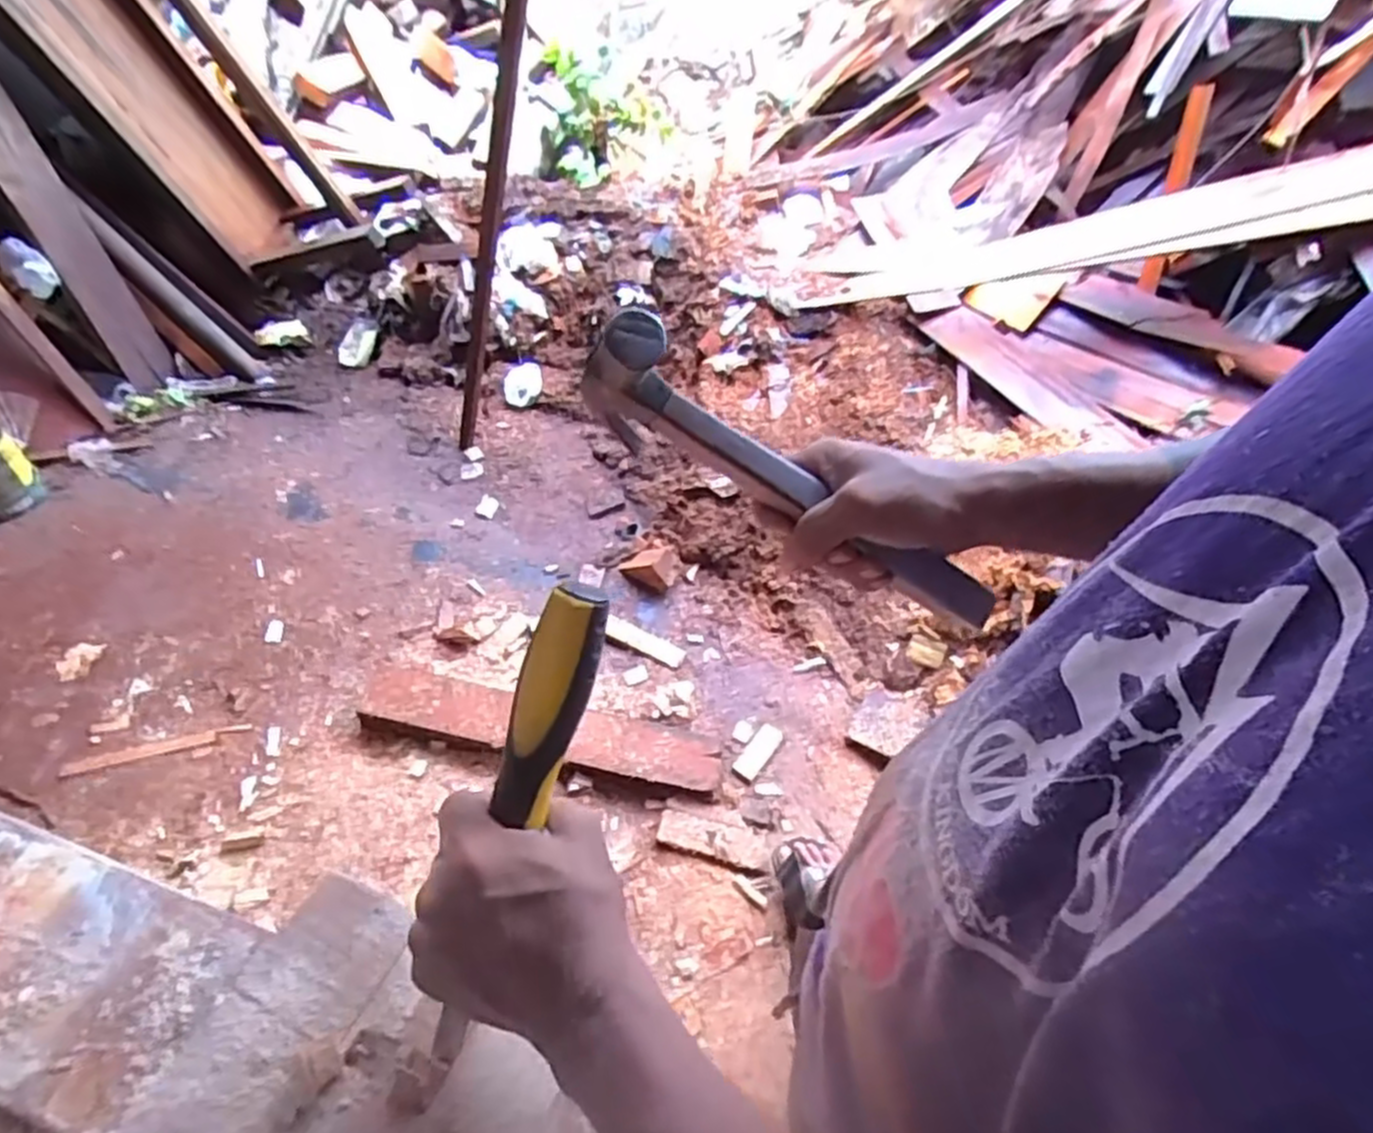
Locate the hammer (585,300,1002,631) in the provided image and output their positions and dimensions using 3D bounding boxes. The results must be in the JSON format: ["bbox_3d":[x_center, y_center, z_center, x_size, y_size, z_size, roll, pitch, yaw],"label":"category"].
[{"bbox_3d":[0.062,-0.039,0.415,0.264,0.087,0.037,31,50,-13],"label":"hammer"}]

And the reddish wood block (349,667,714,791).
[{"bbox_3d":[-0.272,0.298,1.418,0.676,0.061,0.128,12,50,6],"label":"reddish wood block"}]

